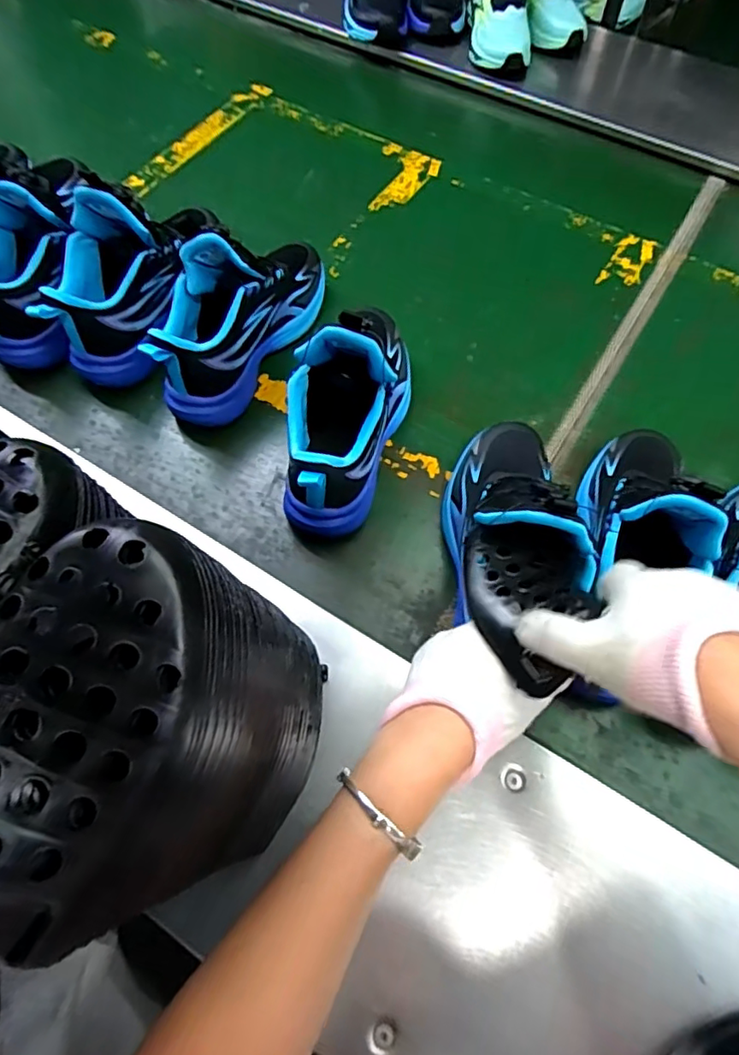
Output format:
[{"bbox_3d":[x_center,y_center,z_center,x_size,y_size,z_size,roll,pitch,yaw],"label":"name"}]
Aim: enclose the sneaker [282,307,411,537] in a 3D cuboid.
[{"bbox_3d":[-0.013,-0.117,0.507,0.086,0.148,0.237,18,64,7],"label":"sneaker"}]

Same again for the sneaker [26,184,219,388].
[{"bbox_3d":[-0.245,-0.274,0.582,0.085,0.151,0.237,13,64,5],"label":"sneaker"}]

